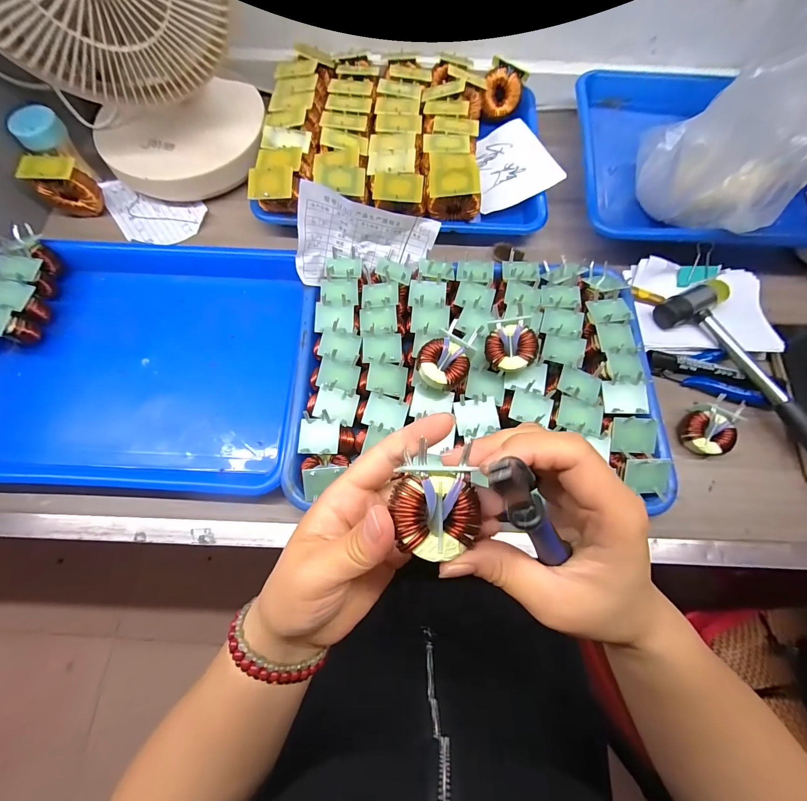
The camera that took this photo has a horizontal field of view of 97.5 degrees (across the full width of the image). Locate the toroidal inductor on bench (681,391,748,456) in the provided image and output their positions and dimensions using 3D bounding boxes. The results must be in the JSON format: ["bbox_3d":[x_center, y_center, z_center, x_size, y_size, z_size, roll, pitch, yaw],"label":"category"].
[{"bbox_3d":[0.284,0.024,0.324,0.049,0.025,0.045,-22,73,-8],"label":"toroidal inductor on bench"}]

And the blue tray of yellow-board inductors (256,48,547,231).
[{"bbox_3d":[0.003,-0.306,0.401,0.315,0.064,0.243,0,72,-1],"label":"blue tray of yellow-board inductors"}]

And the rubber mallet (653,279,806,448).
[{"bbox_3d":[0.357,-0.005,0.326,0.076,0.031,0.270,-31,74,-10],"label":"rubber mallet"}]

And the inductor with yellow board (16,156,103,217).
[{"bbox_3d":[-0.375,-0.240,0.391,0.053,0.048,0.036,4,72,1],"label":"inductor with yellow board"}]

